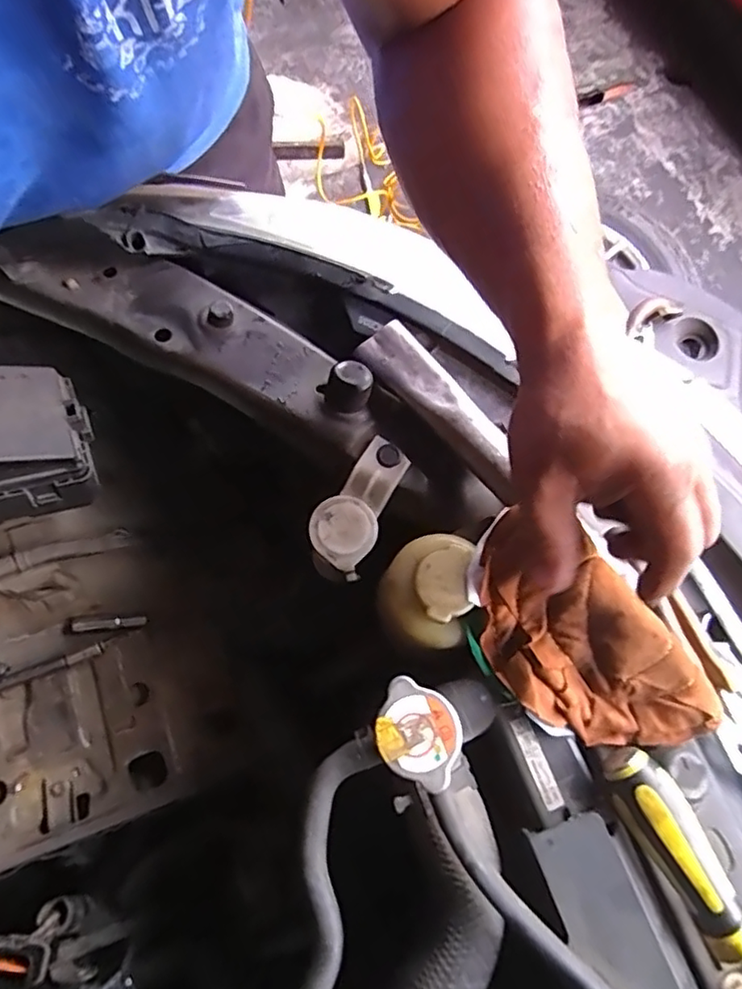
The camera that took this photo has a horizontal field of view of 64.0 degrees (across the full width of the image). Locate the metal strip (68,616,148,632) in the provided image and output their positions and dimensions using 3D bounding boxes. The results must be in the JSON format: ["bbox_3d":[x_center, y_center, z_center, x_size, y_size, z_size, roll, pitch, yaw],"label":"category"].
[{"bbox_3d":[-0.241,0.118,0.542,0.067,0.010,0.011,-1,72,-1],"label":"metal strip"}]

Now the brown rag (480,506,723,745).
[{"bbox_3d":[0.125,0.094,0.343,0.150,0.047,0.084,42,76,12],"label":"brown rag"}]

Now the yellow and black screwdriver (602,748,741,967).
[{"bbox_3d":[0.193,0.242,0.301,0.032,0.038,0.233,-28,74,-10],"label":"yellow and black screwdriver"}]

